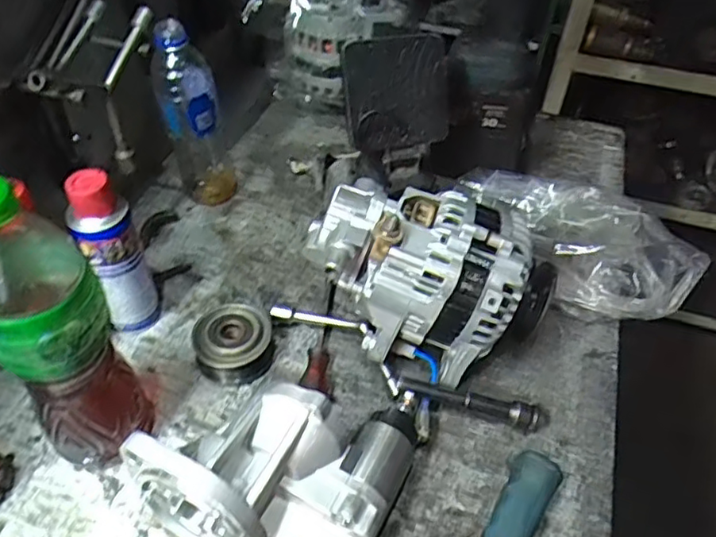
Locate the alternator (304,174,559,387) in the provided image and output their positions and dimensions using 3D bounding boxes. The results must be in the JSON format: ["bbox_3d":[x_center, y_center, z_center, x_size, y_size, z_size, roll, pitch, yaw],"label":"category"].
[{"bbox_3d":[0.062,0.016,0.554,0.213,0.153,0.125,18,47,14],"label":"alternator"}]

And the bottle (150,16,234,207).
[{"bbox_3d":[-0.182,-0.166,0.662,0.064,0.217,0.052,-10,49,-12],"label":"bottle"}]

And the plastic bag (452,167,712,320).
[{"bbox_3d":[0.220,-0.037,0.657,0.273,0.085,0.109,35,55,26],"label":"plastic bag"}]

